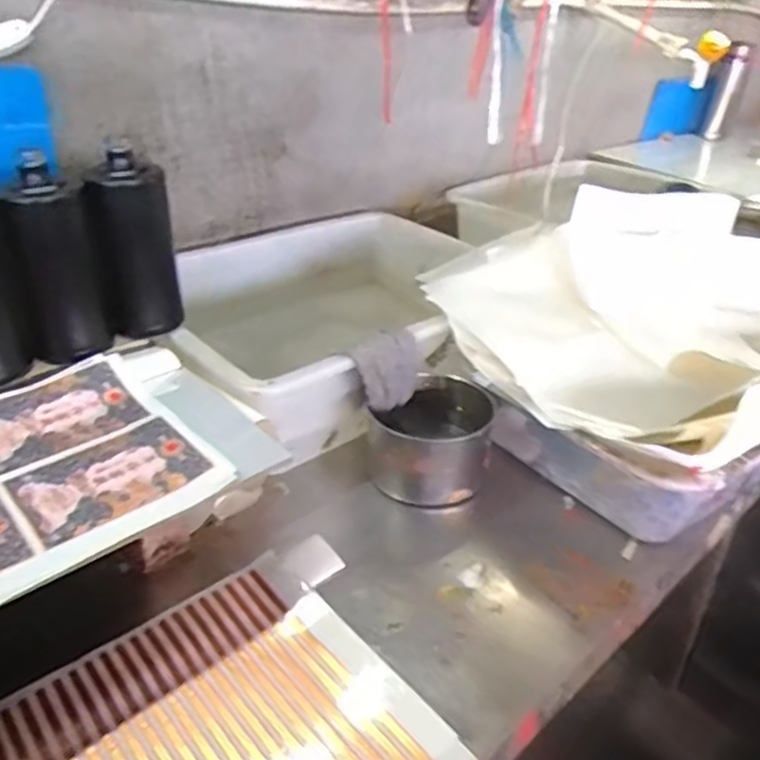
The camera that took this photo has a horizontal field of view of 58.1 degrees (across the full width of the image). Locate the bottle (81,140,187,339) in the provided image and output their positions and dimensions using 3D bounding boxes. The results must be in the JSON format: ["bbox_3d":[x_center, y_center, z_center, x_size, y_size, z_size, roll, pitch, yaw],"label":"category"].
[{"bbox_3d":[-0.246,-0.128,0.684,0.062,0.175,0.069,16,35,16],"label":"bottle"}]

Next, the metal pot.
[{"bbox_3d":[0.058,0.059,0.749,0.117,0.089,0.127,4,34,-2],"label":"metal pot"}]

